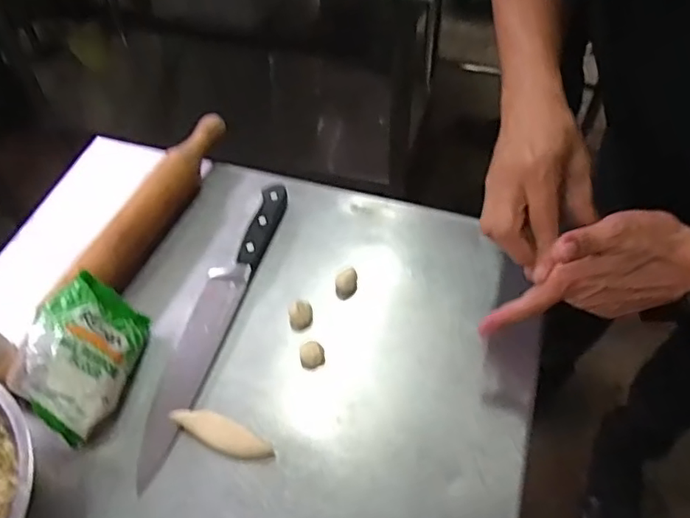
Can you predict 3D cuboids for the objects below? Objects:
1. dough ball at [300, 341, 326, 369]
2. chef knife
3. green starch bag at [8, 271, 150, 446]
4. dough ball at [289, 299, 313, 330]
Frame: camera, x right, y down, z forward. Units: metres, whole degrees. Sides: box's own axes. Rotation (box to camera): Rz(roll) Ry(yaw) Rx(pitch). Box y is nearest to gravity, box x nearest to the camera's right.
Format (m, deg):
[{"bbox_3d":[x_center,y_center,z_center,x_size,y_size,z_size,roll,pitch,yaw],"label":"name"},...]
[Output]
[{"bbox_3d":[-0.032,0.096,0.582,0.023,0.019,0.022,0,52,0],"label":"dough ball"},{"bbox_3d":[-0.140,0.054,0.610,0.046,0.026,0.339,14,54,11],"label":"chef knife"},{"bbox_3d":[-0.242,0.086,0.543,0.051,0.100,0.131,-21,39,24],"label":"green starch bag"},{"bbox_3d":[-0.045,0.057,0.607,0.023,0.024,0.023,0,52,0],"label":"dough ball"}]

